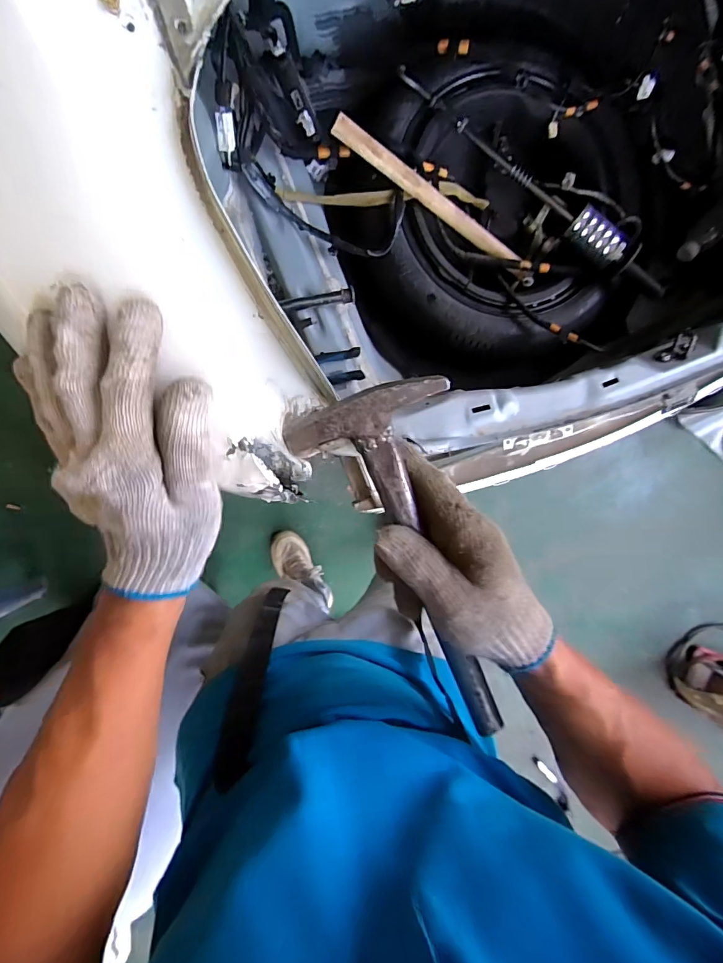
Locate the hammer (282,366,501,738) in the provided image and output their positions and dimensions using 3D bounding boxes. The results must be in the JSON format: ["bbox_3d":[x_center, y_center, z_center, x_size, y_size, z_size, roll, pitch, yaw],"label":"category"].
[{"bbox_3d":[0.047,0.076,0.299,0.090,0.019,0.290,-24,112,-6],"label":"hammer"}]

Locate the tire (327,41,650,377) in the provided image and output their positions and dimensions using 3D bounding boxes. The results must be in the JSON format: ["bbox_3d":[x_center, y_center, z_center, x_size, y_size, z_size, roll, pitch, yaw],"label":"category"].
[{"bbox_3d":[0.252,-0.505,0.813,0.603,0.138,0.570,-5,95,-8],"label":"tire"}]

